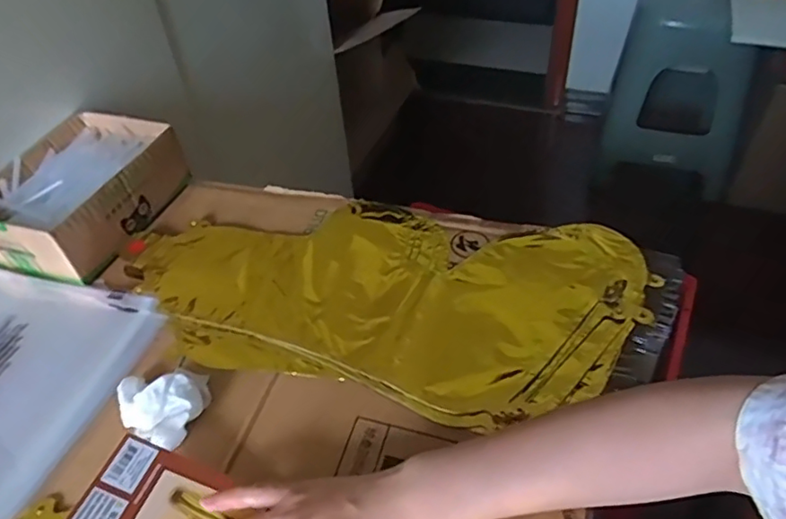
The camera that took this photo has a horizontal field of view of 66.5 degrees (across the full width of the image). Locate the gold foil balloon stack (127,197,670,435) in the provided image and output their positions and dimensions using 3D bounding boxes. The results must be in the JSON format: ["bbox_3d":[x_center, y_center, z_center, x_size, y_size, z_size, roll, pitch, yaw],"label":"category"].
[{"bbox_3d":[-0.012,0.024,0.534,0.452,0.016,0.221,7,46,12],"label":"gold foil balloon stack"}]

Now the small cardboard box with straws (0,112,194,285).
[{"bbox_3d":[-0.323,-0.072,0.625,0.142,0.064,0.189,14,47,17],"label":"small cardboard box with straws"}]

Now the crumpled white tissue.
[{"bbox_3d":[-0.173,0.112,0.447,0.064,0.027,0.066,-9,45,-5],"label":"crumpled white tissue"}]

